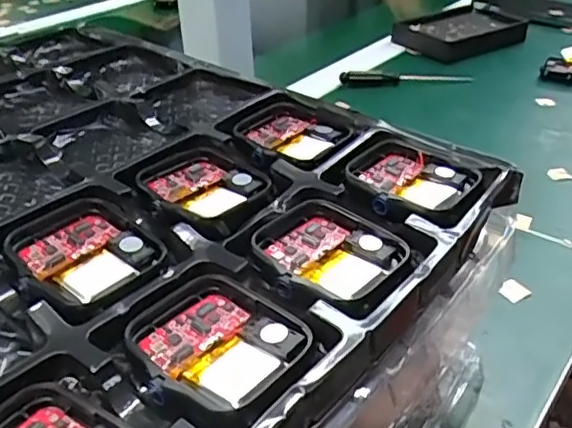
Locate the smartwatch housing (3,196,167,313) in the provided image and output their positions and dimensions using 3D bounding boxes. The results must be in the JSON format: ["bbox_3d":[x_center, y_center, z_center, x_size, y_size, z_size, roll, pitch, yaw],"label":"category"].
[{"bbox_3d":[-0.064,0.011,0.188,0.042,0.009,0.036,18,38,27],"label":"smartwatch housing"}]

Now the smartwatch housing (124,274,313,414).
[{"bbox_3d":[-0.019,0.033,0.160,0.042,0.006,0.036,23,41,33],"label":"smartwatch housing"}]

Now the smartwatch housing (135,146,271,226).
[{"bbox_3d":[-0.030,-0.011,0.219,0.045,0.006,0.038,20,39,30],"label":"smartwatch housing"}]

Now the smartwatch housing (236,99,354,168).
[{"bbox_3d":[0.002,-0.033,0.248,0.047,0.008,0.038,26,42,35],"label":"smartwatch housing"}]

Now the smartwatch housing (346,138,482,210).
[{"bbox_3d":[0.046,-0.014,0.219,0.042,0.009,0.033,16,37,25],"label":"smartwatch housing"}]

